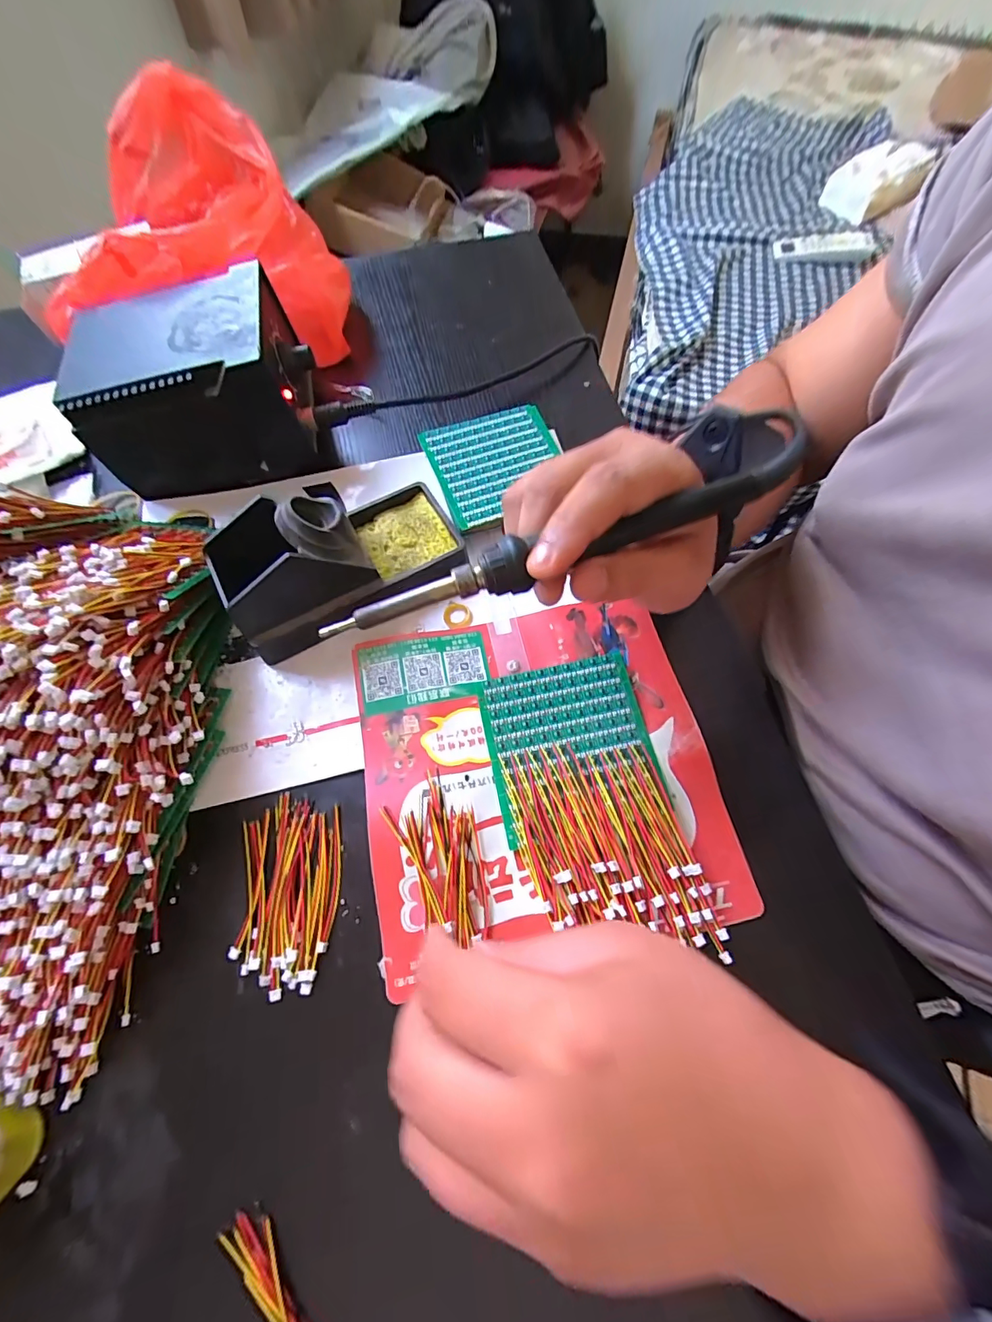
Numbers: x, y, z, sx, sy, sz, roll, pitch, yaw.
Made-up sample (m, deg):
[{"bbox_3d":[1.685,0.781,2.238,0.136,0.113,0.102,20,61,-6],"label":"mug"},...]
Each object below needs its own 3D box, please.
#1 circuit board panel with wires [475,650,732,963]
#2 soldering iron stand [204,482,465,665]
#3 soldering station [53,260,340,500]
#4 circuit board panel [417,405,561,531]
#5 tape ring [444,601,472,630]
[{"bbox_3d":[0.051,0.073,0.261,0.093,0.017,0.159,-13,66,-6],"label":"circuit board panel with wires"},{"bbox_3d":[-0.101,-0.073,0.298,0.151,0.065,0.075,-32,69,-13],"label":"soldering iron stand"},{"bbox_3d":[-0.220,-0.211,0.359,0.154,0.091,0.118,-13,66,-6],"label":"soldering station"},{"bbox_3d":[0.003,-0.150,0.355,0.097,0.005,0.098,-20,66,-9],"label":"circuit board panel"},{"bbox_3d":[-0.026,-0.031,0.321,0.018,0.005,0.018,0,66,0],"label":"tape ring"}]

